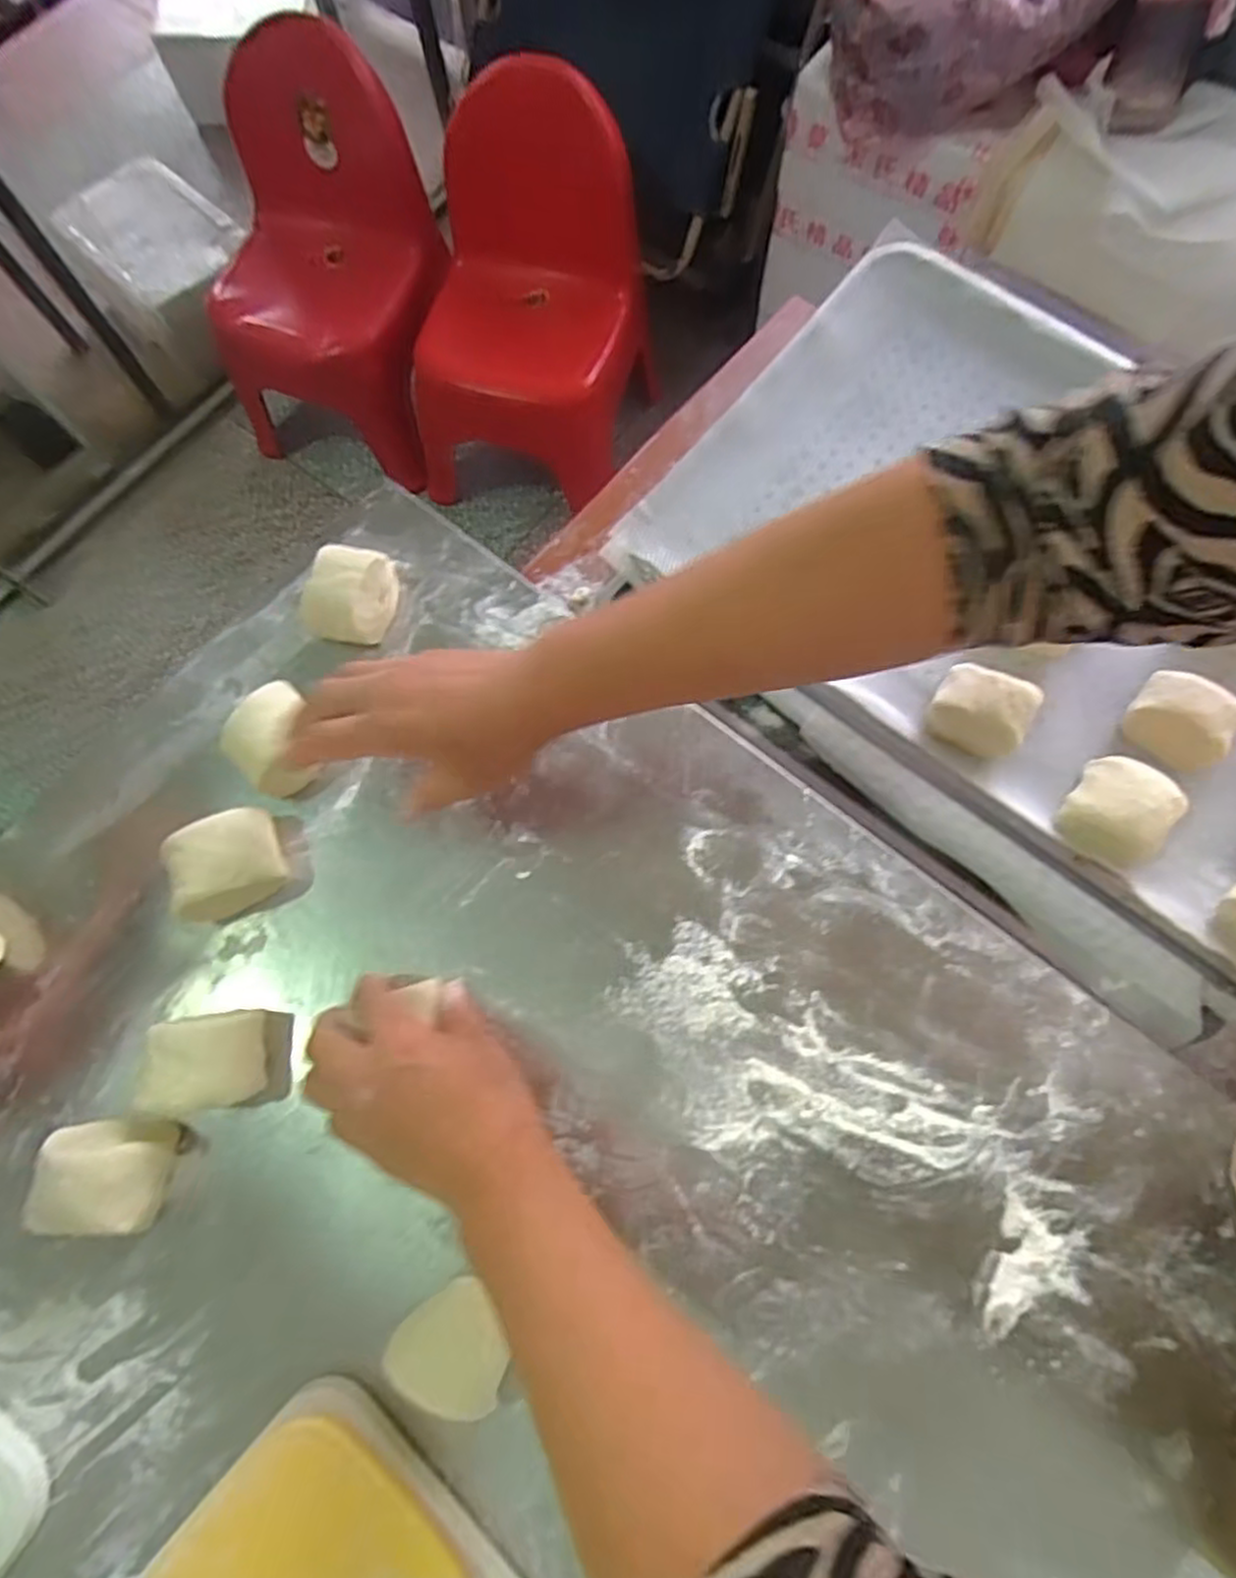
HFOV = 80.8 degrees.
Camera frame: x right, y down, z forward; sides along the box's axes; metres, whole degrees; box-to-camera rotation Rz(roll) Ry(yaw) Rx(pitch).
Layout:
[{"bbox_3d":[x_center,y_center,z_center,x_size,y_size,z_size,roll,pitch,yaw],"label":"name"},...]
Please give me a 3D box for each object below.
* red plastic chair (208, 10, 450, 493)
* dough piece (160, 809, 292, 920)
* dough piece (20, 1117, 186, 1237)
[{"bbox_3d":[-0.520,-0.920,1.332,0.388,0.506,0.412,14,74,5],"label":"red plastic chair"},{"bbox_3d":[-0.251,0.048,0.466,0.066,0.045,0.060,-22,75,-5],"label":"dough piece"},{"bbox_3d":[-0.294,0.222,0.416,0.066,0.038,0.055,4,74,2],"label":"dough piece"}]

